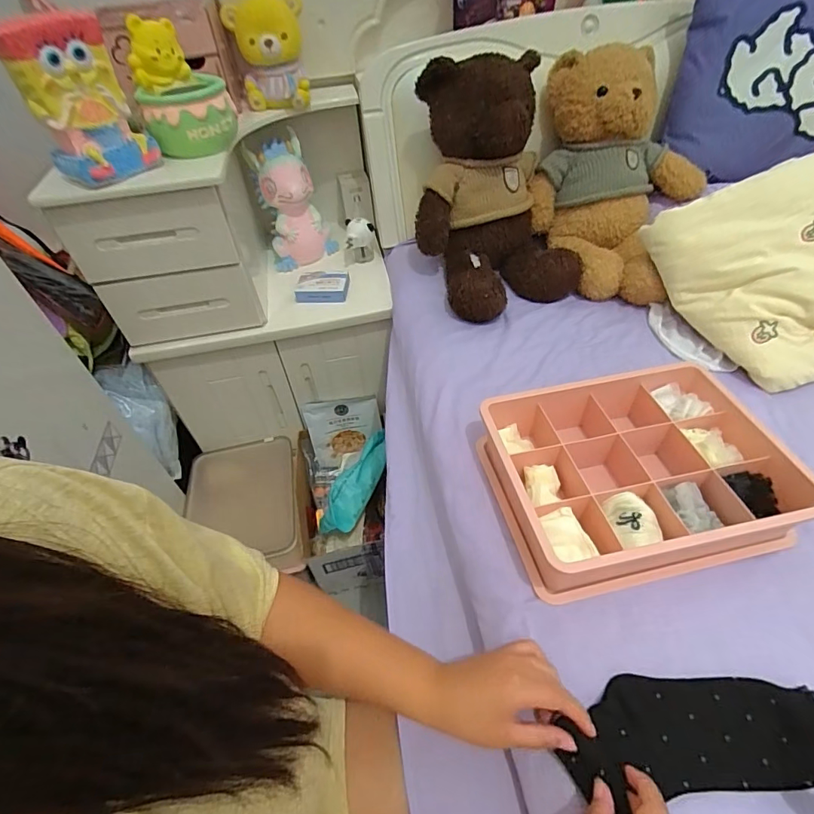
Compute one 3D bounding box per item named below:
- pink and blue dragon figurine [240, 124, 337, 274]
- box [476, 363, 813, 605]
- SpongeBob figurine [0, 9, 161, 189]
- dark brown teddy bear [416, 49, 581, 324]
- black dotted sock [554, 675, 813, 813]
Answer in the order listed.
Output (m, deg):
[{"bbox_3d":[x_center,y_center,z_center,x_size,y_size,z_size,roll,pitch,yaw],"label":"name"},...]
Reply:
[{"bbox_3d":[-0.232,-0.416,0.951,0.140,0.222,0.086,-13,47,-6],"label":"pink and blue dragon figurine"},{"bbox_3d":[0.255,0.071,0.524,0.289,0.076,0.222,-10,47,-6],"label":"box"},{"bbox_3d":[-0.425,-0.397,0.601,0.122,0.173,0.065,-28,51,-21],"label":"SpongeBob figurine"},{"bbox_3d":[0.144,-0.350,0.763,0.241,0.314,0.289,-13,47,-9],"label":"dark brown teddy bear"},{"bbox_3d":[0.235,0.269,0.380,0.207,0.018,0.087,-11,48,-1],"label":"black dotted sock"}]

